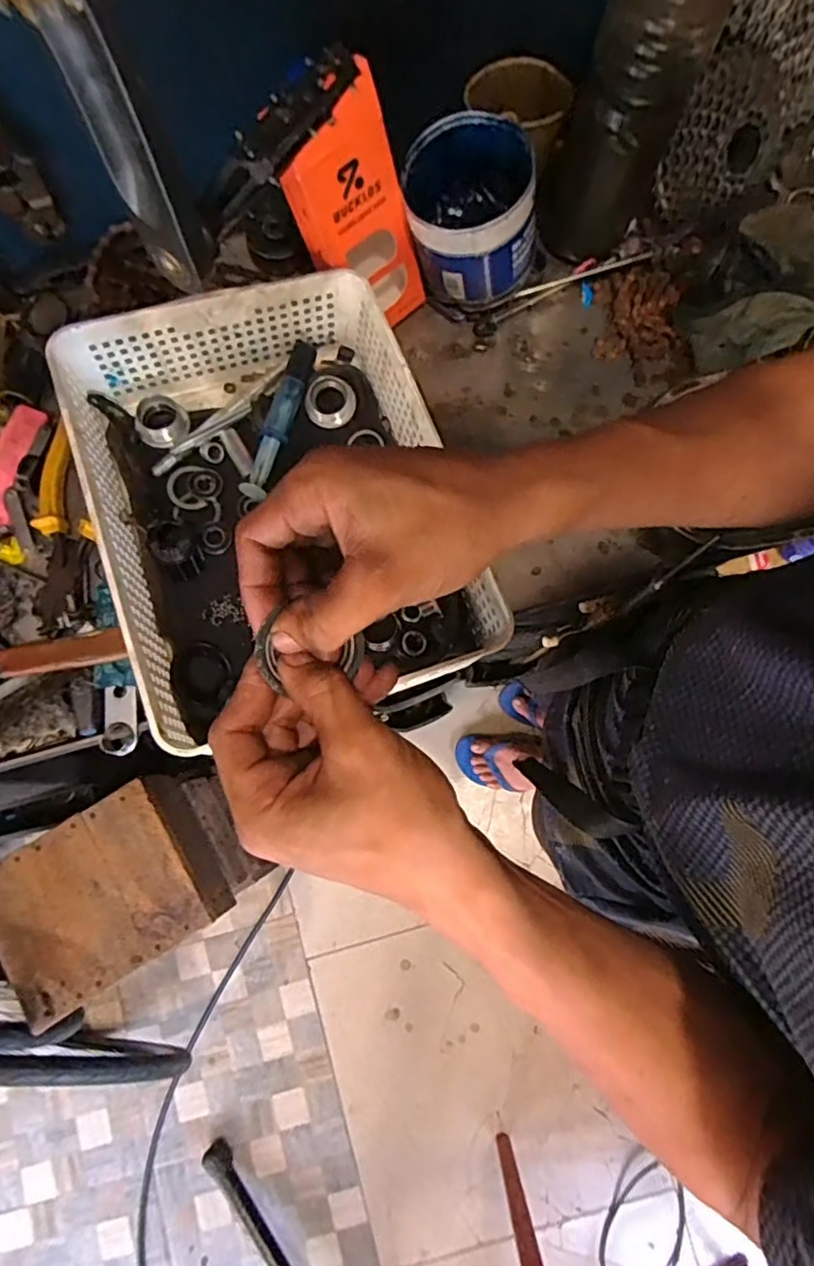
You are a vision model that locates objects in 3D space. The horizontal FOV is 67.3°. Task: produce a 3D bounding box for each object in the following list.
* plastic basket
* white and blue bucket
[{"bbox_3d":[-0.096,-0.103,0.471,0.248,0.114,0.318,-20,81,-1],"label":"plastic basket"},{"bbox_3d":[0.052,-0.341,0.502,0.104,0.092,0.097,0,82,2],"label":"white and blue bucket"}]

